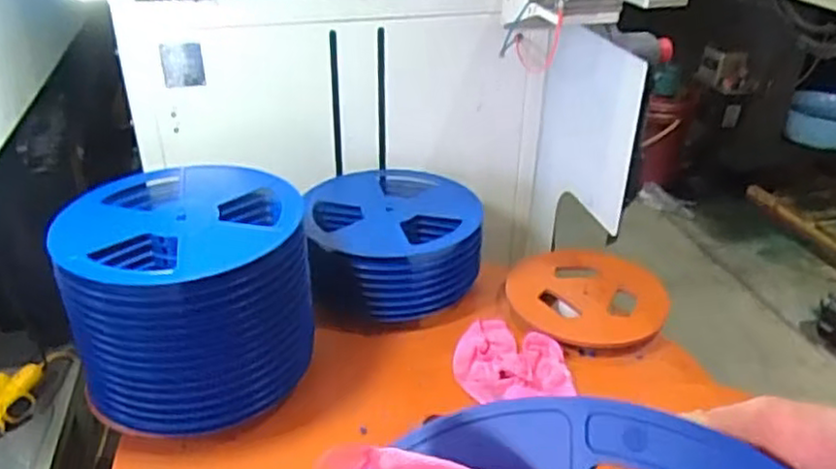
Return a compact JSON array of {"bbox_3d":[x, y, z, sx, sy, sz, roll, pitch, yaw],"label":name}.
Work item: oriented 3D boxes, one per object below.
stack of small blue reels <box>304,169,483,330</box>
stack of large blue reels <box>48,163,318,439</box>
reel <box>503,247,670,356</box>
[{"bbox_3d":[-0.045,0.003,1.234,0.295,0.126,0.313,-4,31,-9],"label":"stack of small blue reels"},{"bbox_3d":[-0.309,0.083,0.969,0.313,0.244,0.288,-11,32,-19],"label":"stack of large blue reels"},{"bbox_3d":[0.291,0.104,1.199,0.260,0.034,0.266,8,31,11],"label":"reel"}]

